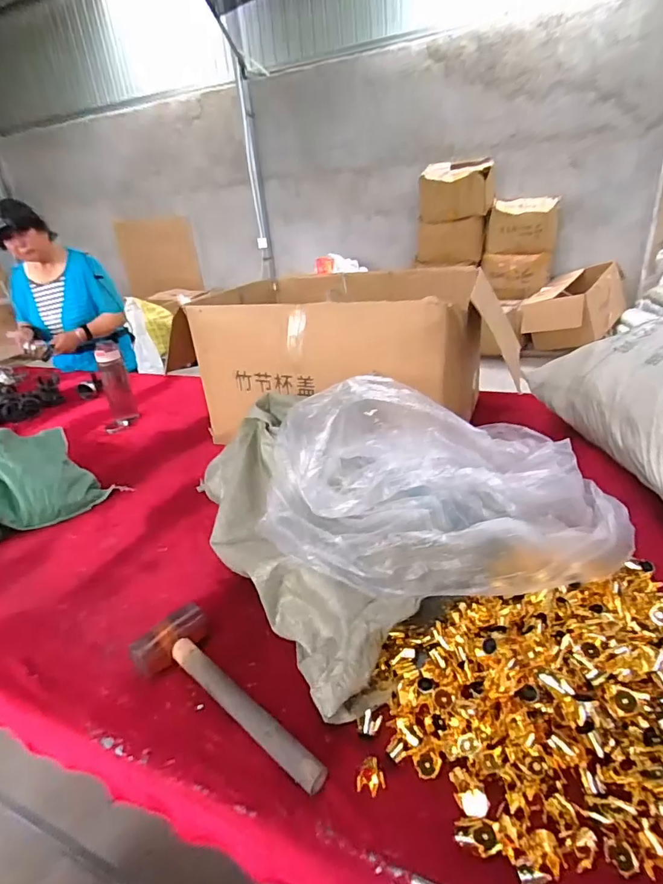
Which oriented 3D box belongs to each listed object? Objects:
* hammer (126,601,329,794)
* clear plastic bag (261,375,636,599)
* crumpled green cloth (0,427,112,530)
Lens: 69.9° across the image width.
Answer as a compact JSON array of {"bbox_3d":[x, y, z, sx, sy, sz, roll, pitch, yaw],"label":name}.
[{"bbox_3d":[-0.140,0.312,0.581,0.103,0.055,0.309,-27,33,-35],"label":"hammer"},{"bbox_3d":[0.156,0.041,0.714,0.514,0.223,0.342,-6,27,0],"label":"clear plastic bag"},{"bbox_3d":[-0.739,0.073,1.063,0.286,0.143,0.332,20,37,41],"label":"crumpled green cloth"}]

